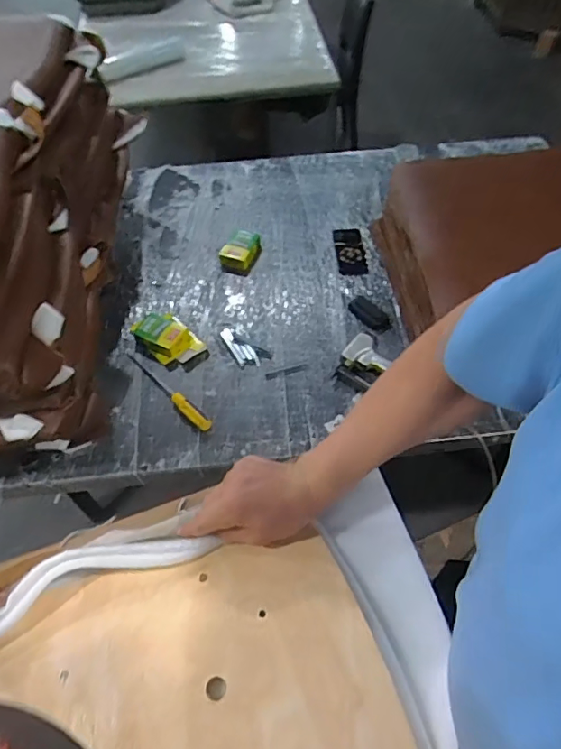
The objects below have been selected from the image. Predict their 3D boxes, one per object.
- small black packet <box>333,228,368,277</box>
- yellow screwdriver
[{"bbox_3d":[0.188,-0.341,1.395,0.076,0.005,0.190,-3,55,-1],"label":"small black packet"},{"bbox_3d":[-0.252,0.029,1.139,0.031,0.024,0.283,-39,63,-23],"label":"yellow screwdriver"}]

